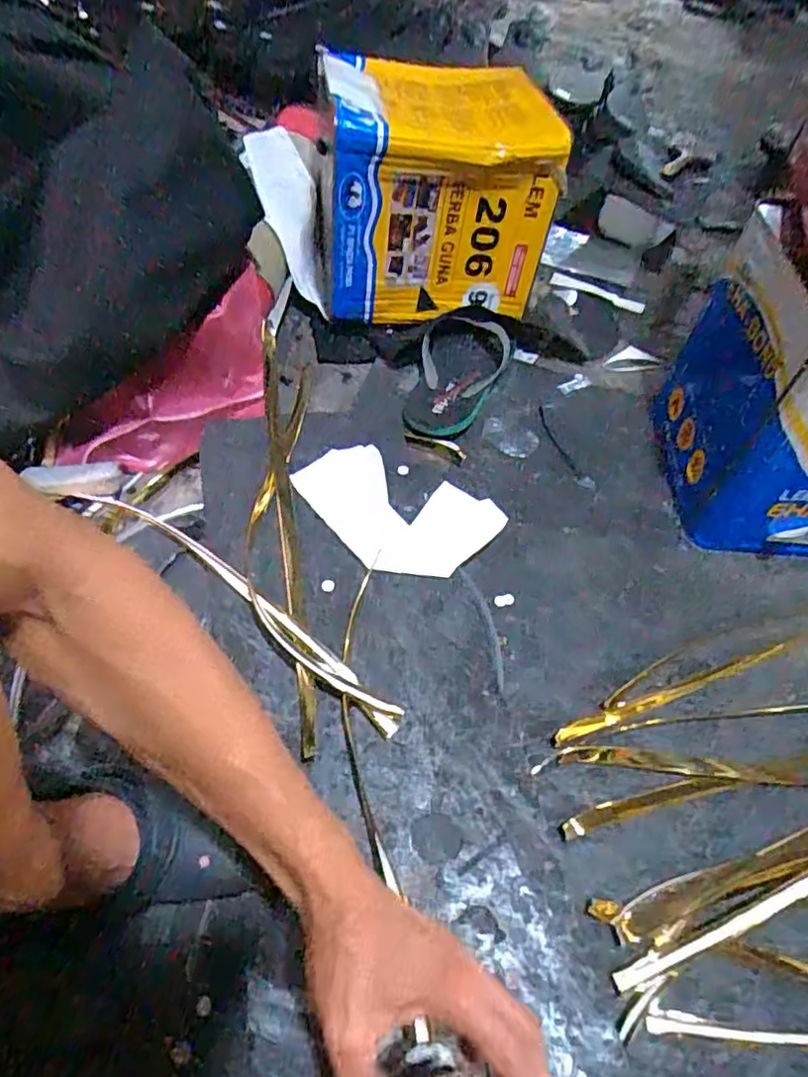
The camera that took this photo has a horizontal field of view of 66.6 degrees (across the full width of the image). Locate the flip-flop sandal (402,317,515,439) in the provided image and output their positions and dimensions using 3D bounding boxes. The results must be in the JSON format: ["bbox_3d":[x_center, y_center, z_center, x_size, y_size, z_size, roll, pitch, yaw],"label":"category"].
[{"bbox_3d":[0.070,-0.203,0.766,0.113,0.044,0.194,11,53,4],"label":"flip-flop sandal"}]

